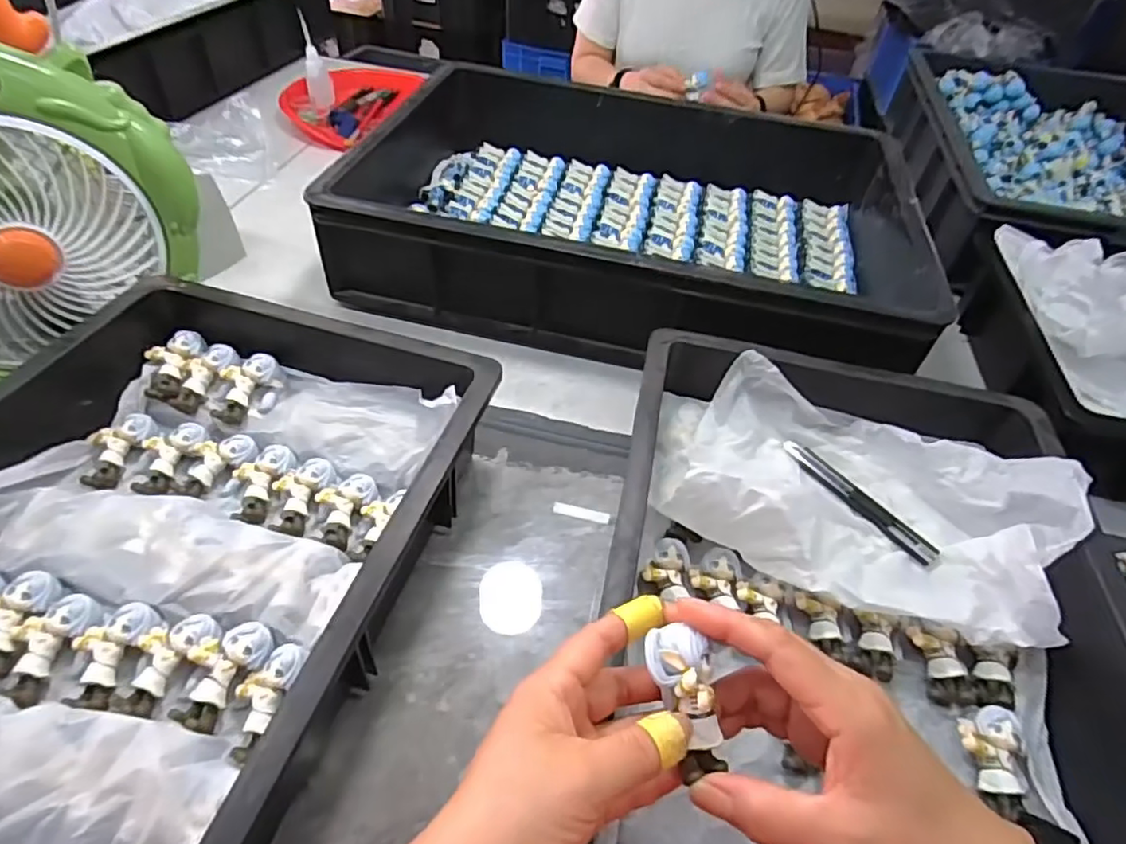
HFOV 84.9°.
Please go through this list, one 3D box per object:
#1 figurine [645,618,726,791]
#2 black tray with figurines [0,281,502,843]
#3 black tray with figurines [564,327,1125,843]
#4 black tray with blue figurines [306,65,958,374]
[{"bbox_3d":[0.057,0.120,0.262,0.025,0.019,0.059,-13,80,-11],"label":"figurine"},{"bbox_3d":[-0.259,0.097,0.372,0.319,0.089,0.454,17,47,9],"label":"black tray with figurines"},{"bbox_3d":[0.177,0.133,0.380,0.313,0.095,0.440,12,47,5],"label":"black tray with figurines"},{"bbox_3d":[0.080,-0.244,0.697,0.582,0.146,0.387,14,47,7],"label":"black tray with blue figurines"}]

